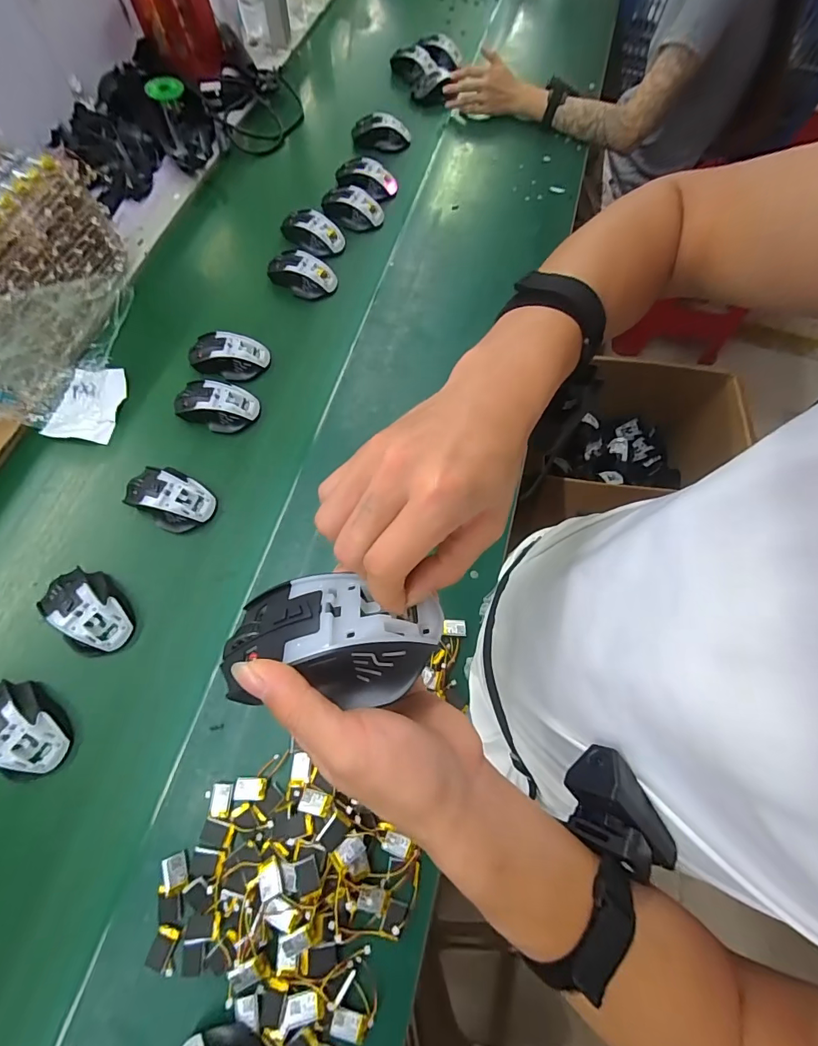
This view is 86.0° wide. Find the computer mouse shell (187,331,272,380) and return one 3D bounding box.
[{"bbox_3d":[-0.275,-0.255,0.664,0.117,0.037,0.068,2,65,2],"label":"computer mouse shell"}]

